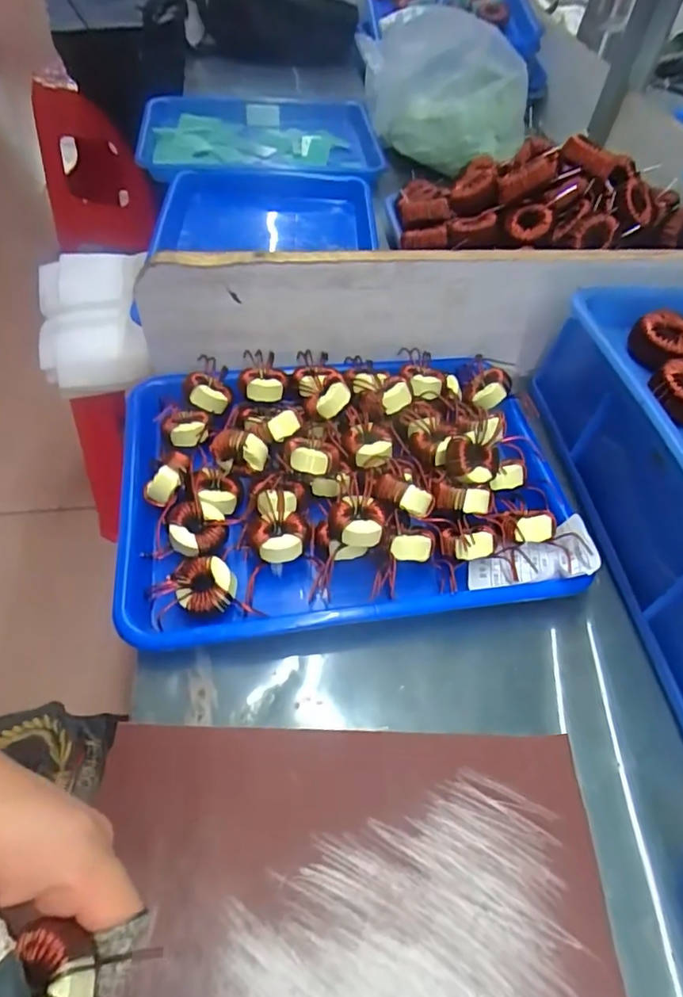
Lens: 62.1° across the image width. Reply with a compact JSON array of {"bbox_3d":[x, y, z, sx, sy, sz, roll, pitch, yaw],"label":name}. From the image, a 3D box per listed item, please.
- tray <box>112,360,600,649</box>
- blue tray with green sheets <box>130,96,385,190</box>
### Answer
[{"bbox_3d":[0.000,-0.020,0.447,0.334,0.062,0.251,-5,53,-9],"label":"tray"},{"bbox_3d":[-0.115,-0.501,0.800,0.322,0.045,0.260,-3,53,-7],"label":"blue tray with green sheets"}]

